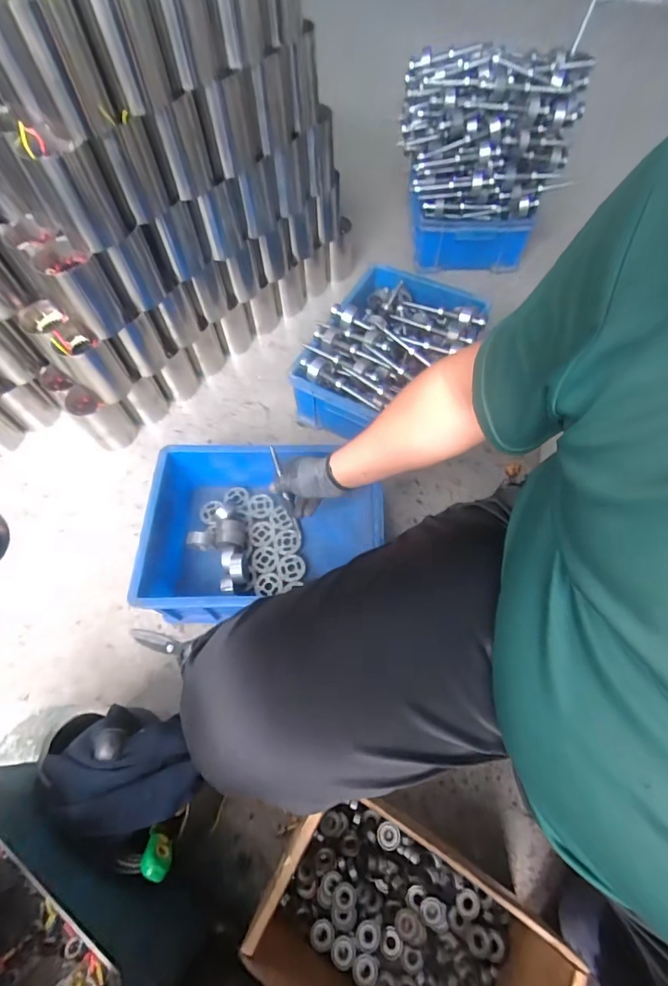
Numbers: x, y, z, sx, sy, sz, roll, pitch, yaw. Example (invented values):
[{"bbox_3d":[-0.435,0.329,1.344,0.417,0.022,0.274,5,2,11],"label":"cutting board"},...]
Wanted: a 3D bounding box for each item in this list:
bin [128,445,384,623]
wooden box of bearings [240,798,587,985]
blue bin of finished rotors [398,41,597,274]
[{"bbox_3d":[-0.124,0.074,0.815,0.403,0.151,0.293,-1,63,1],"label":"bin"},{"bbox_3d":[0.077,0.517,0.520,0.306,0.174,0.184,27,67,15],"label":"wooden box of bearings"},{"bbox_3d":[0.366,-0.819,1.112,0.379,0.378,0.258,-3,63,0],"label":"blue bin of finished rotors"}]

